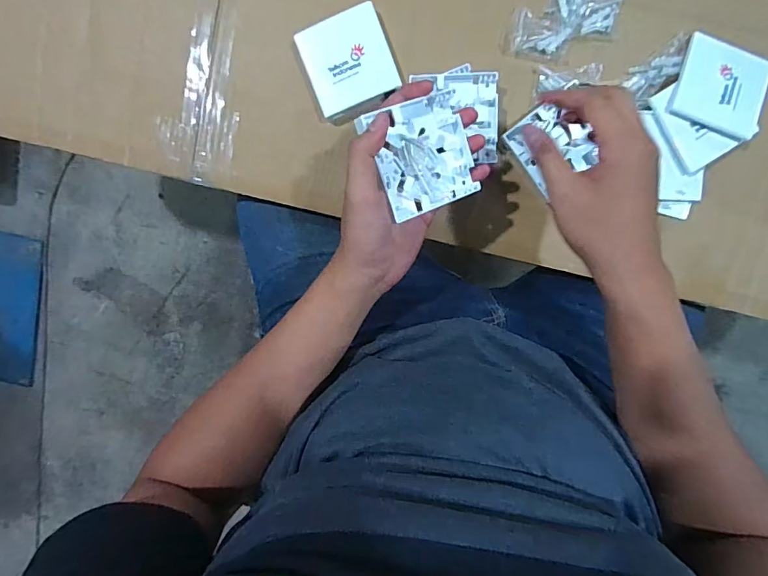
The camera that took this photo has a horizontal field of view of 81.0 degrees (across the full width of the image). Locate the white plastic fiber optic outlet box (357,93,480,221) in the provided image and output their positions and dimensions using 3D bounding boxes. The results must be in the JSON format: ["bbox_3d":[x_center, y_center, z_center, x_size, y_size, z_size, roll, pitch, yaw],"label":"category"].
[{"bbox_3d":[0.031,-0.108,0.368,0.083,0.011,0.081,-27,103,-21],"label":"white plastic fiber optic outlet box"}]

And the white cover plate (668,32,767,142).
[{"bbox_3d":[0.329,-0.194,0.435,0.087,0.007,0.080,21,91,0],"label":"white cover plate"}]

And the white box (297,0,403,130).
[{"bbox_3d":[-0.034,-0.225,0.461,0.084,0.022,0.096,-20,97,6],"label":"white box"}]

